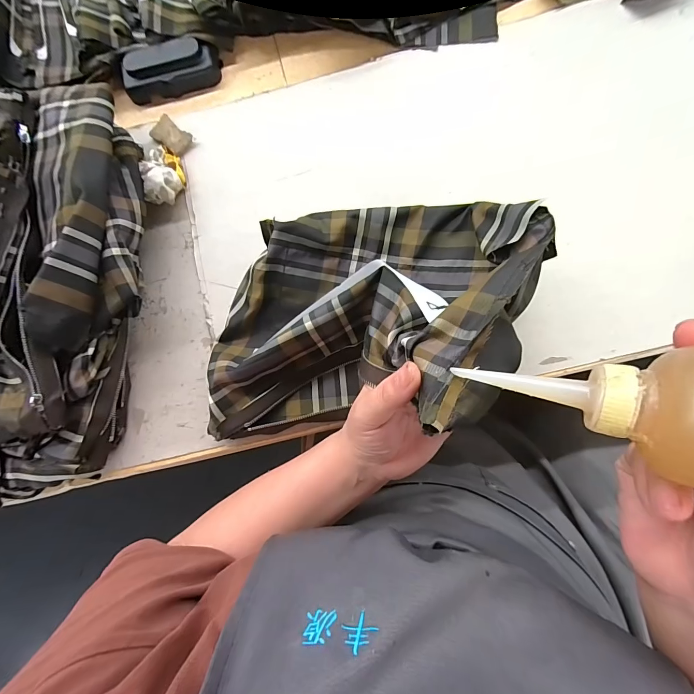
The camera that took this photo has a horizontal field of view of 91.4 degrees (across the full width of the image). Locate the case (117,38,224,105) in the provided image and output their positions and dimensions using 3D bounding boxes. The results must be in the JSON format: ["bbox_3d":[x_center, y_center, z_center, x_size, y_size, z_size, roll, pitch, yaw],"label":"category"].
[{"bbox_3d":[-0.197,-0.311,0.377,0.104,0.023,0.049,-6,82,4],"label":"case"}]

